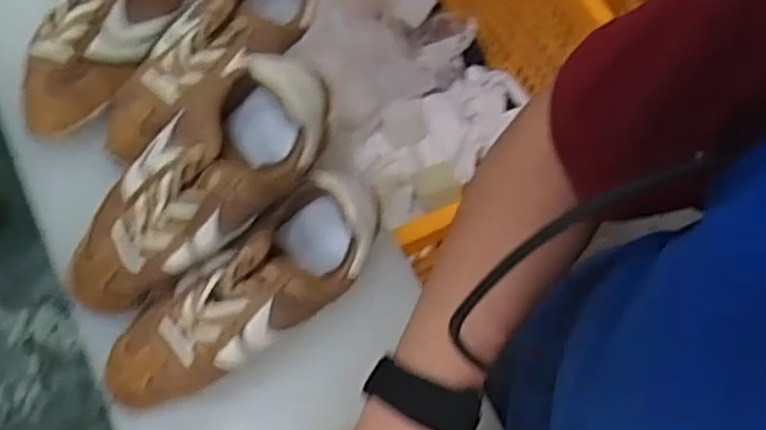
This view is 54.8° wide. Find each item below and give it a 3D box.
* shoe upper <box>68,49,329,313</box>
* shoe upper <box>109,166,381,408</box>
[{"bbox_3d":[-0.129,-0.014,0.515,0.227,0.075,0.093,-45,73,1],"label":"shoe upper"},{"bbox_3d":[-0.096,0.054,0.526,0.229,0.073,0.089,-35,70,-14],"label":"shoe upper"}]

